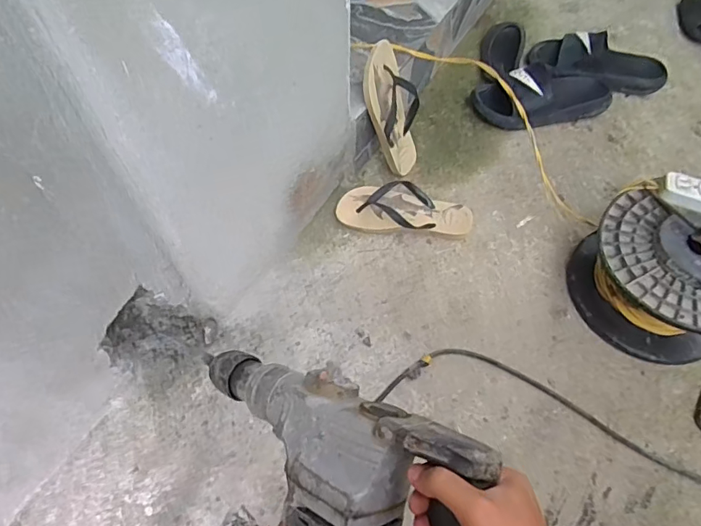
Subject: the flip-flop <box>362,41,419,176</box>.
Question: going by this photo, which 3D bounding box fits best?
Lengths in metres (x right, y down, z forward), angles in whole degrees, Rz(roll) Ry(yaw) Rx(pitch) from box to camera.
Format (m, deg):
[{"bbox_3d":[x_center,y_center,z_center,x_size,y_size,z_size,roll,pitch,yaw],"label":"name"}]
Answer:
[{"bbox_3d":[0.080,-0.250,0.820,0.046,0.230,0.097,27,61,40],"label":"flip-flop"}]

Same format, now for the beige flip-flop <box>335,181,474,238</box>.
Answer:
[{"bbox_3d":[0.095,-0.096,0.832,0.232,0.040,0.105,8,59,6],"label":"beige flip-flop"}]

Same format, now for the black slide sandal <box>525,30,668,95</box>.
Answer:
[{"bbox_3d":[0.516,-0.425,1.001,0.274,0.088,0.086,17,60,11],"label":"black slide sandal"}]

